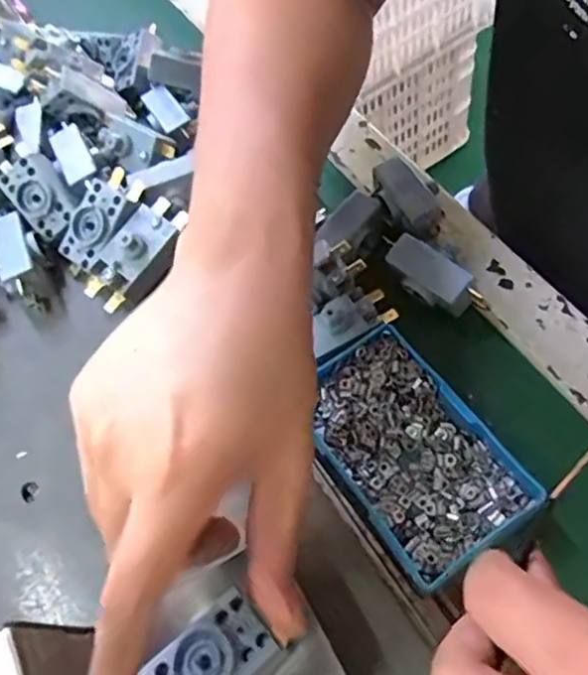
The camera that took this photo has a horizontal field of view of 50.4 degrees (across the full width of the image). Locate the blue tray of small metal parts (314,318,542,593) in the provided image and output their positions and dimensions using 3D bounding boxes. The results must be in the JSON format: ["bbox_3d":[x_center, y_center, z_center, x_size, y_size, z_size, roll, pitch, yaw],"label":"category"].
[{"bbox_3d":[0.054,0.053,0.304,0.070,0.019,0.113,-36,62,-9],"label":"blue tray of small metal parts"}]

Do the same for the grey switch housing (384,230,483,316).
[{"bbox_3d":[0.072,-0.034,0.343,0.054,0.023,0.021,33,73,24],"label":"grey switch housing"}]

